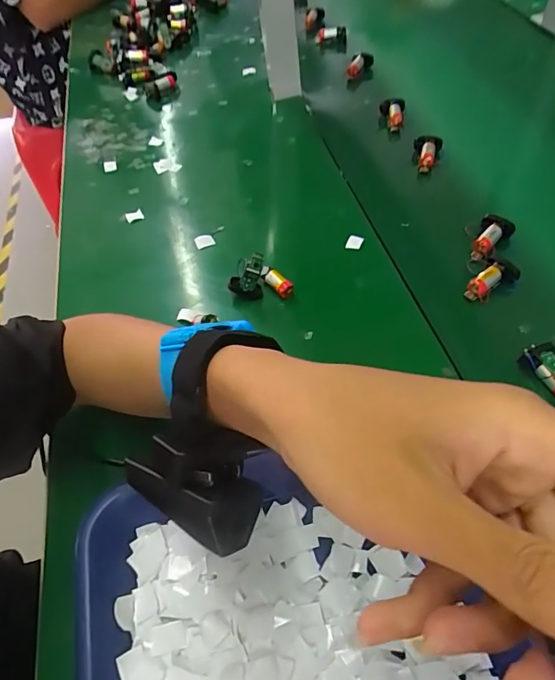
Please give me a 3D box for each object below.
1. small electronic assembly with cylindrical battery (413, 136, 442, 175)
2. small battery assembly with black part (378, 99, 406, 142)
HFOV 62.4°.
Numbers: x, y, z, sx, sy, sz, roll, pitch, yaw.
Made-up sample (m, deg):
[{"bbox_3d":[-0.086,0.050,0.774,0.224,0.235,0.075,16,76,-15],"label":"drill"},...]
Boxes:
[{"bbox_3d":[0.182,-0.227,0.561,0.032,0.031,0.048,10,57,14],"label":"small electronic assembly with cylindrical battery"},{"bbox_3d":[0.154,-0.297,0.621,0.032,0.034,0.059,6,56,11],"label":"small battery assembly with black part"}]

